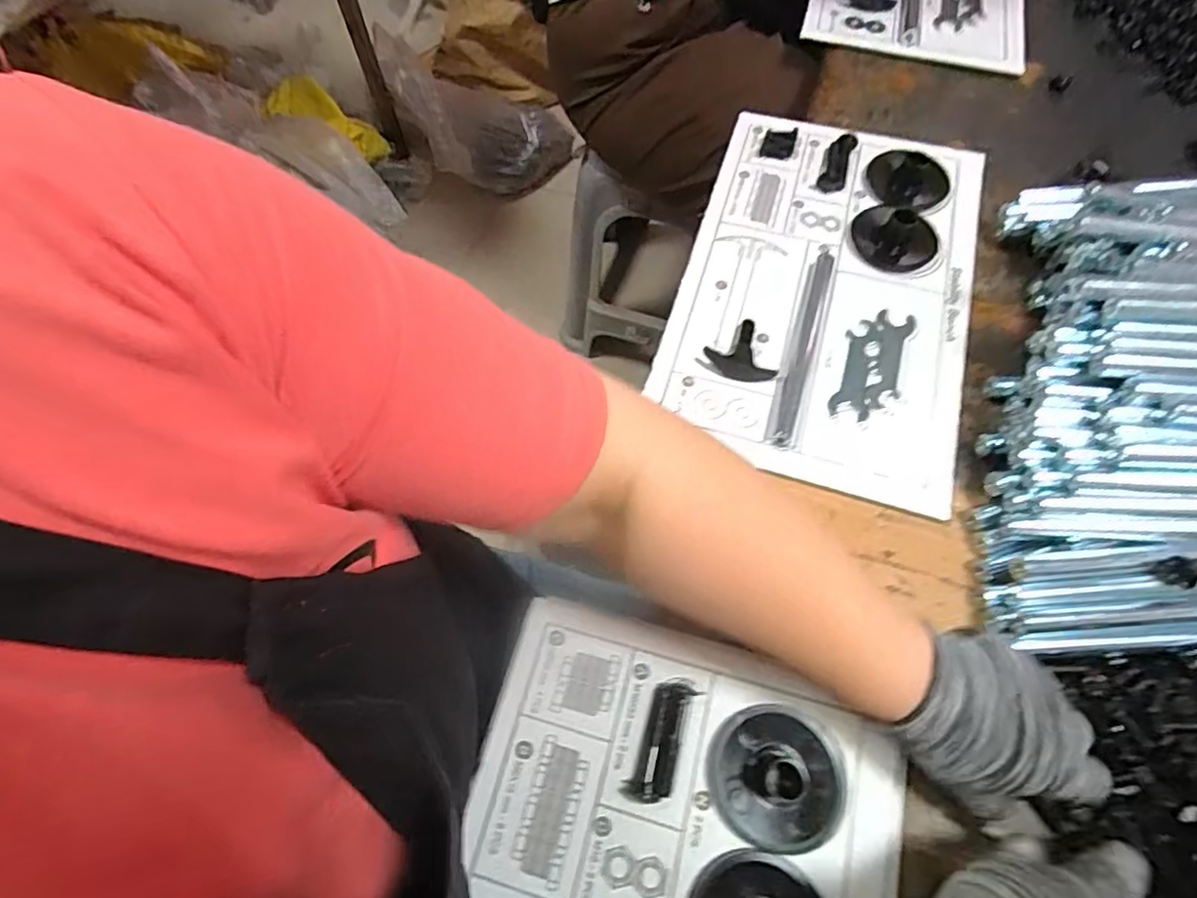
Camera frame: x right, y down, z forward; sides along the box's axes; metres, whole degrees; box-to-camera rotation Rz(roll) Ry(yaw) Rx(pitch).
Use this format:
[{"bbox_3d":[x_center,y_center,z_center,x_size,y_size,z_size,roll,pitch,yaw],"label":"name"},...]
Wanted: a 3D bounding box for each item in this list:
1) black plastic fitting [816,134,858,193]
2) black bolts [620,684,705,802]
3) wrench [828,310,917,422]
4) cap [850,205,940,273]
[{"bbox_3d":[0.219,-0.262,0.552,0.024,0.015,0.071,21,67,10],"label":"black plastic fitting"},{"bbox_3d":[0.036,0.165,0.342,0.025,0.013,0.066,21,67,11],"label":"black bolts"},{"bbox_3d":[0.208,-0.064,0.460,0.045,0.004,0.101,19,66,10],"label":"wrench"},{"bbox_3d":[0.250,-0.183,0.502,0.067,0.022,0.066,0,65,1],"label":"cap"}]

